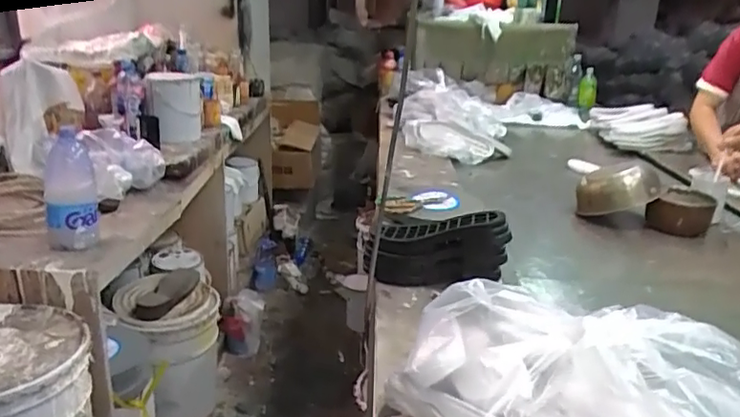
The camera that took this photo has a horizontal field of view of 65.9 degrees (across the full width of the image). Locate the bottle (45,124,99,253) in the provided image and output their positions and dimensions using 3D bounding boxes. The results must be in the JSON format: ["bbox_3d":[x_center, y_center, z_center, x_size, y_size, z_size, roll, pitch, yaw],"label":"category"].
[{"bbox_3d":[-0.567,-0.032,1.075,0.087,0.219,0.069,-9,23,-29],"label":"bottle"}]

